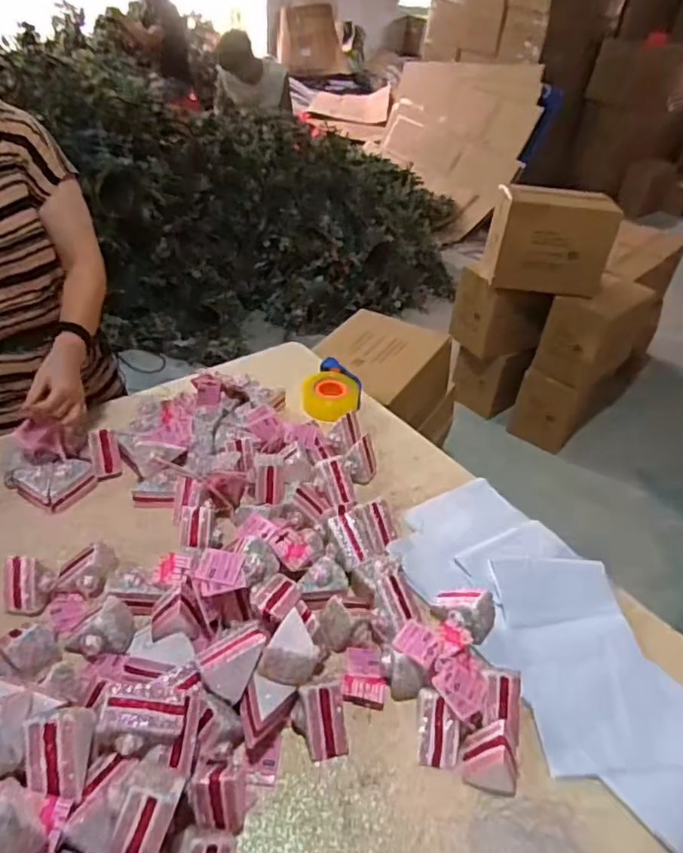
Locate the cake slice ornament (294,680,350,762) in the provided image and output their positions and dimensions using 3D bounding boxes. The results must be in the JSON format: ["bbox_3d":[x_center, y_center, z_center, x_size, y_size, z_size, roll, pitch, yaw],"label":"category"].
[{"bbox_3d":[-0.025,0.366,0.730,0.061,0.058,0.071,-4,40,-12],"label":"cake slice ornament"}]

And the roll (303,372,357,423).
[{"bbox_3d":[-0.024,-0.068,1.327,0.120,0.060,0.120,3,39,-3],"label":"roll"}]

